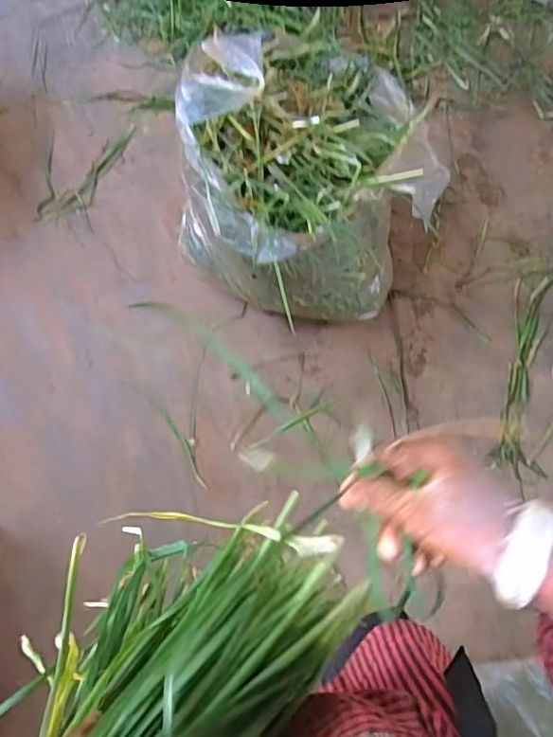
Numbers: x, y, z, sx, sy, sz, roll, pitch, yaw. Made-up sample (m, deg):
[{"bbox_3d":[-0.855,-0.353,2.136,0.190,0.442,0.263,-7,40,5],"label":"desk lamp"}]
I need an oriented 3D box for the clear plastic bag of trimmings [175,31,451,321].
[{"bbox_3d":[0.061,-0.447,1.245,0.581,0.384,0.572,25,76,8],"label":"clear plastic bag of trimmings"}]

